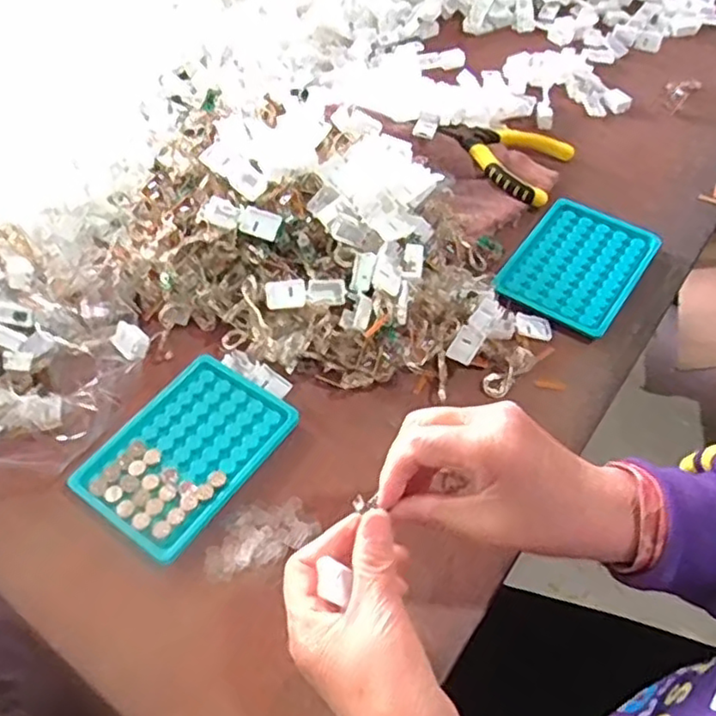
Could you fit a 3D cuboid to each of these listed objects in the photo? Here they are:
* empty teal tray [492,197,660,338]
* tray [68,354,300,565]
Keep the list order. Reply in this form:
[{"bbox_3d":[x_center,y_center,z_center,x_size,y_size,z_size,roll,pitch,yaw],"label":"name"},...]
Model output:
[{"bbox_3d":[0.182,-0.079,0.554,0.097,0.009,0.129,30,60,22],"label":"empty teal tray"},{"bbox_3d":[-0.117,0.061,0.453,0.098,0.009,0.130,30,60,22],"label":"tray"}]

